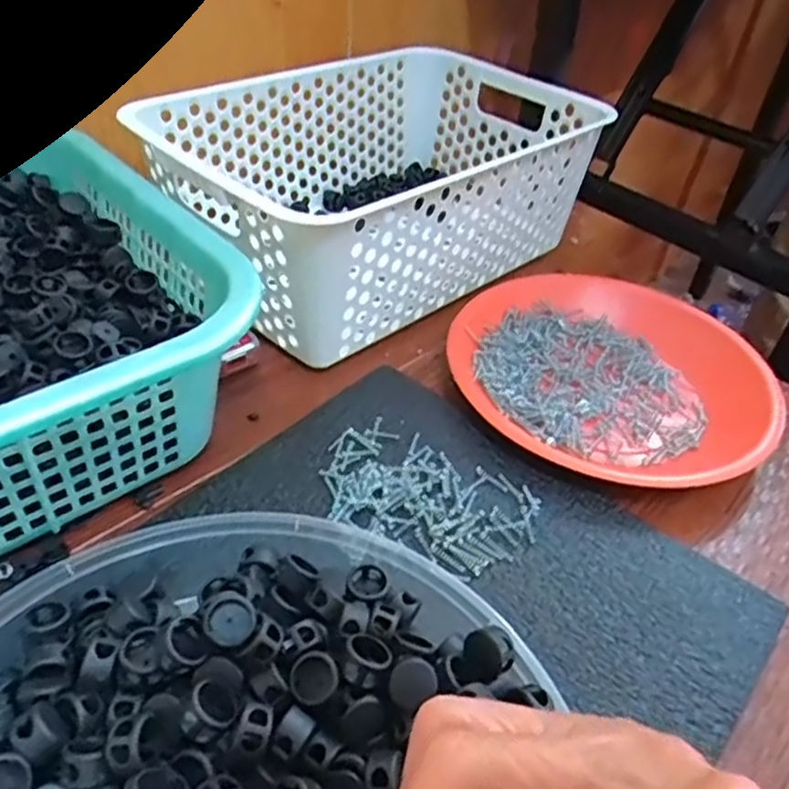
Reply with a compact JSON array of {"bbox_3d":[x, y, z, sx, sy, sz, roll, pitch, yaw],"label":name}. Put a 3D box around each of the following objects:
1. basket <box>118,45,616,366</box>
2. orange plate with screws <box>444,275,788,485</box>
[{"bbox_3d":[-0.012,-0.161,0.492,0.298,0.123,0.195,-29,54,-33],"label":"basket"},{"bbox_3d":[0.133,-0.016,0.424,0.193,0.028,0.167,13,43,7],"label":"orange plate with screws"}]

